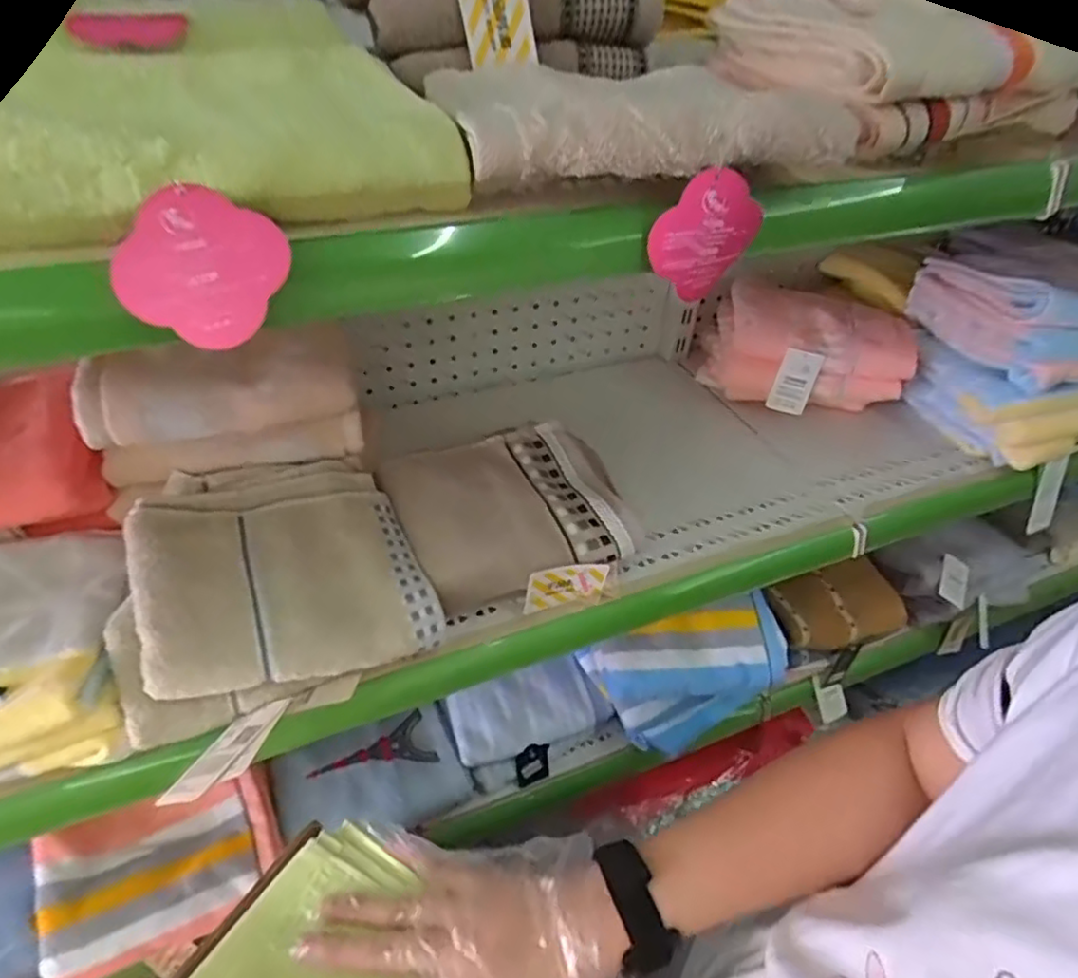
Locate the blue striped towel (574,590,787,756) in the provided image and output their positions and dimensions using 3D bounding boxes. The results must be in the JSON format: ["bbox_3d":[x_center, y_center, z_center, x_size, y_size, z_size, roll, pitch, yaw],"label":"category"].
[{"bbox_3d":[0.161,0.215,0.730,0.207,0.182,0.073,-7,44,-12],"label":"blue striped towel"}]

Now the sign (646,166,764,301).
[{"bbox_3d":[0.082,-0.122,0.311,0.058,0.057,0.009,-11,45,-15],"label":"sign"}]

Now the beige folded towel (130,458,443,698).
[{"bbox_3d":[-0.185,0.048,0.469,0.180,0.050,0.187,-16,46,-20],"label":"beige folded towel"}]

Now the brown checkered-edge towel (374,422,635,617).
[{"bbox_3d":[-0.032,0.013,0.544,0.170,0.040,0.157,-13,45,-17],"label":"brown checkered-edge towel"}]

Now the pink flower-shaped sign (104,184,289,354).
[{"bbox_3d":[-0.123,-0.082,0.236,0.053,0.004,0.052,27,82,-9],"label":"pink flower-shaped sign"}]

